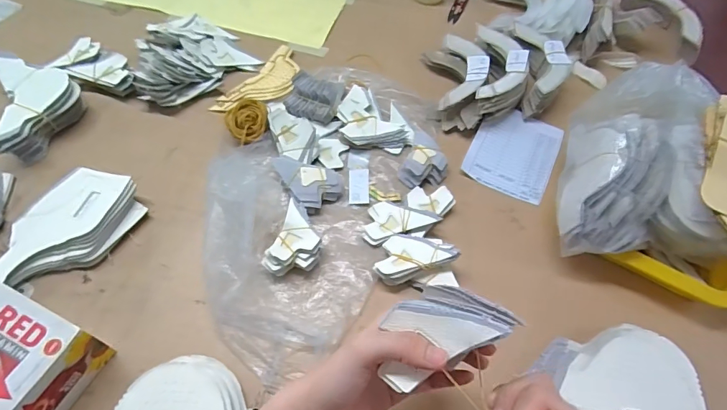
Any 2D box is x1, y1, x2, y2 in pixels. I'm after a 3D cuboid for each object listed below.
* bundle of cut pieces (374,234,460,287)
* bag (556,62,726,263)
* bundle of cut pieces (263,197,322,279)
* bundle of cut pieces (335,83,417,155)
[{"bbox_3d":[0.055,0.056,0.448,0.080,0.038,0.055,4,56,0],"label":"bundle of cut pieces"},{"bbox_3d":[0.341,-0.045,0.450,0.239,0.104,0.214,11,56,5],"label":"bag"},{"bbox_3d":[-0.070,0.039,0.455,0.052,0.029,0.082,17,57,9],"label":"bundle of cut pieces"},{"bbox_3d":[0.016,-0.120,0.565,0.094,0.027,0.108,2,56,-1],"label":"bundle of cut pieces"}]

